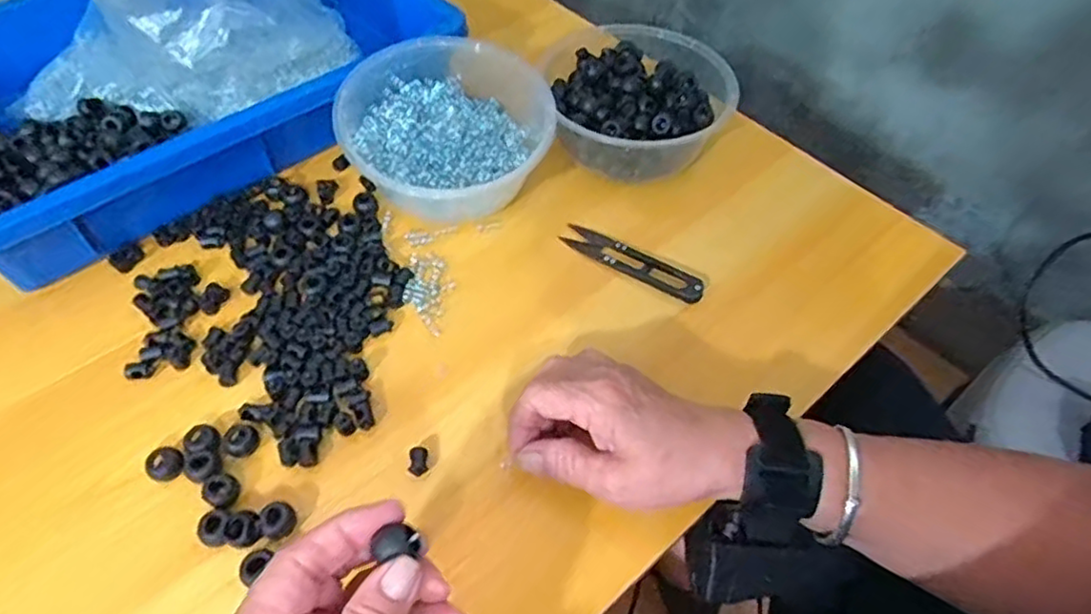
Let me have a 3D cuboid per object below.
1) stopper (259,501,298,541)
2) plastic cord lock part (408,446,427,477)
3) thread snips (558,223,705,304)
[{"bbox_3d":[-0.133,0.107,0.339,0.016,0.011,0.016,2,52,-2],"label":"stopper"},{"bbox_3d":[-0.068,0.083,0.363,0.010,0.009,0.015,-1,54,-6],"label":"plastic cord lock part"},{"bbox_3d":[0.057,-0.032,0.449,0.101,0.012,0.021,29,56,18],"label":"thread snips"}]

